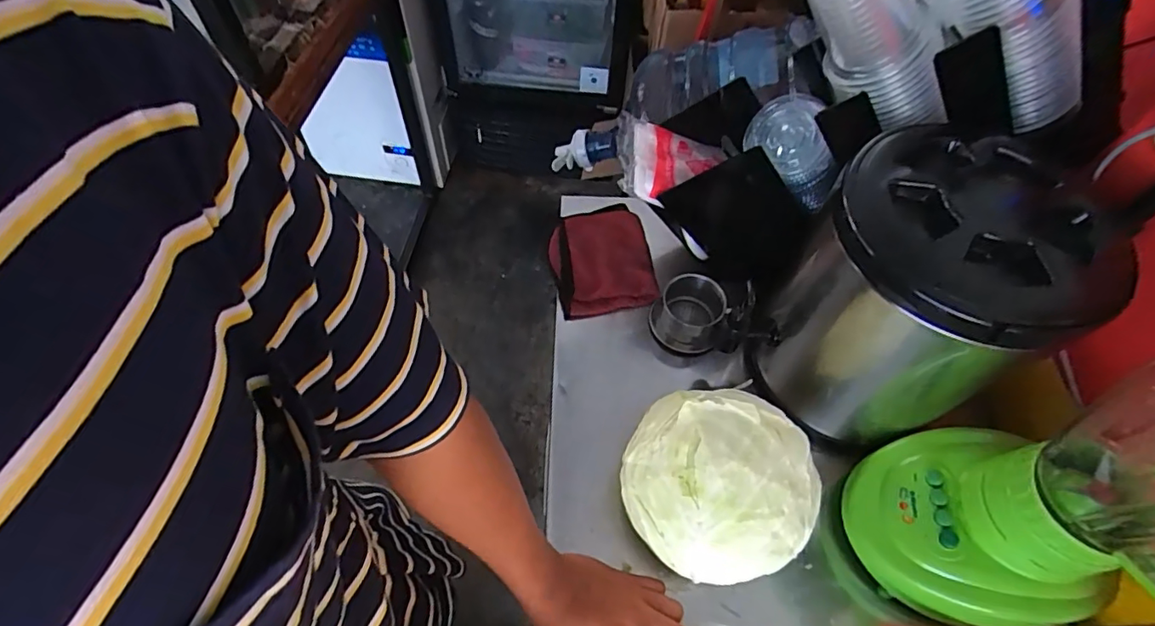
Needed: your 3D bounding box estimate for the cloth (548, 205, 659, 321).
[{"bbox_3d":[0.033,-0.071,0.722,0.129,0.034,0.158,-10,59,-9],"label":"cloth"}]

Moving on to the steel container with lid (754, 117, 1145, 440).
[{"bbox_3d":[0.316,-0.019,0.539,0.187,0.265,0.218,27,60,14],"label":"steel container with lid"}]

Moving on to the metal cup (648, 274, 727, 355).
[{"bbox_3d":[0.135,-0.001,0.669,0.083,0.062,0.081,1,58,-2],"label":"metal cup"}]

